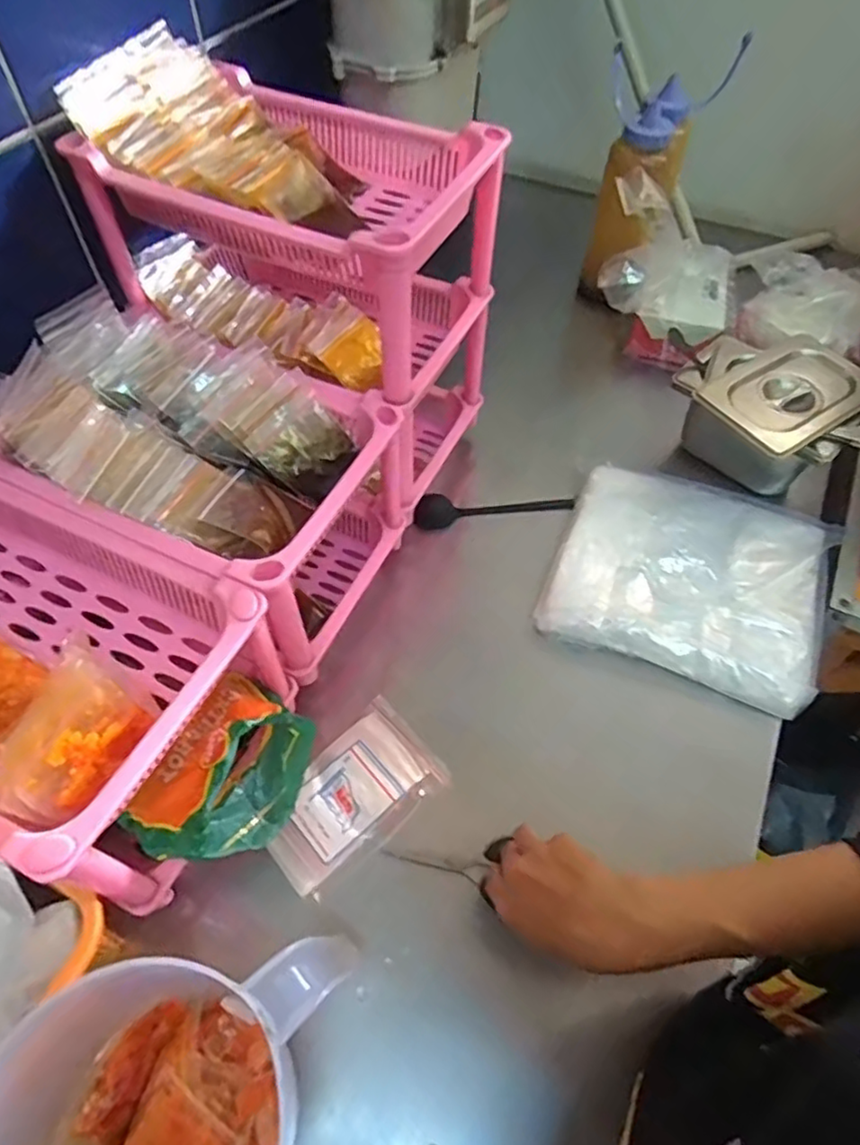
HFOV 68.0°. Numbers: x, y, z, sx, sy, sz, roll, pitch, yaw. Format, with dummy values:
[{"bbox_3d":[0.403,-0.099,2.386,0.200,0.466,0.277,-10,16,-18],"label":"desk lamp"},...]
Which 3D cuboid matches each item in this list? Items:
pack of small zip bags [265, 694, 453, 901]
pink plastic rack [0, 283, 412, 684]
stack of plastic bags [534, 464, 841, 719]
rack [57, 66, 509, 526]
[{"bbox_3d":[-0.066,0.182,0.529,0.149,0.016,0.089,-36,63,-23],"label":"pack of small zip bags"},{"bbox_3d":[-0.196,-0.076,0.585,0.297,0.220,0.209,24,58,14],"label":"pink plastic rack"},{"bbox_3d":[0.266,-0.003,0.647,0.261,0.040,0.230,18,57,11],"label":"stack of plastic bags"},{"bbox_3d":[-0.112,-0.248,0.637,0.298,0.323,0.209,23,58,14],"label":"rack"}]

